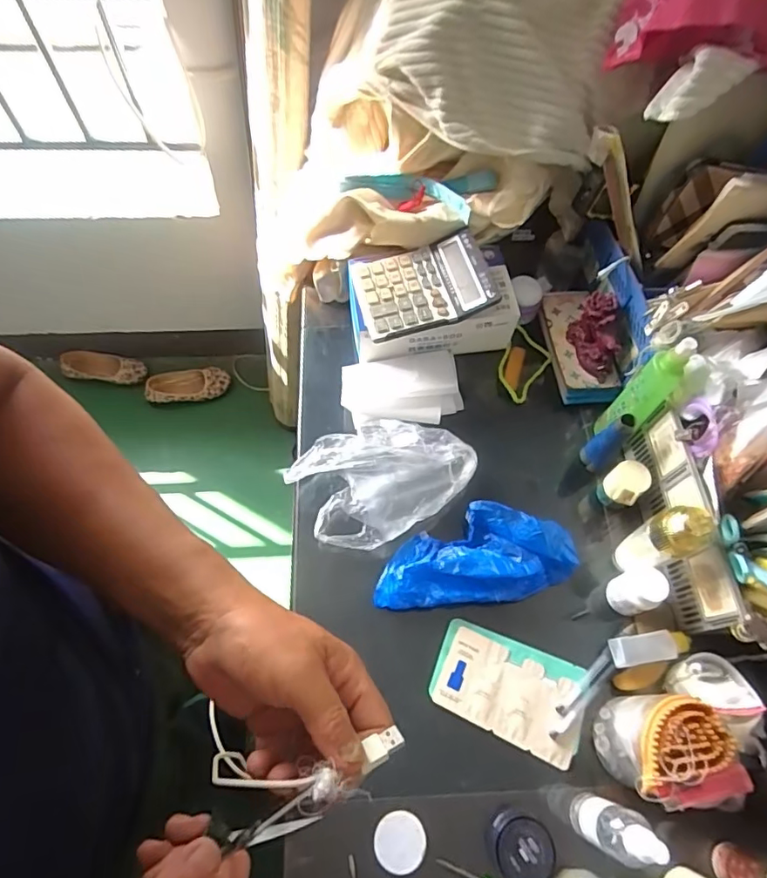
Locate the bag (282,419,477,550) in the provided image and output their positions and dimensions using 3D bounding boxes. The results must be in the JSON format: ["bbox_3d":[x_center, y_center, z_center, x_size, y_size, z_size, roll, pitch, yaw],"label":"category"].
[{"bbox_3d":[0.001,0.044,0.641,0.217,0.077,0.130,-21,66,-12],"label":"bag"}]

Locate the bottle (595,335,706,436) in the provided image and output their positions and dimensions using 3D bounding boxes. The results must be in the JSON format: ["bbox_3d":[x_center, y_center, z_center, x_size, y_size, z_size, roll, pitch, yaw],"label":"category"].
[{"bbox_3d":[0.299,-0.048,0.610,0.052,0.171,0.047,-41,71,-20],"label":"bottle"}]

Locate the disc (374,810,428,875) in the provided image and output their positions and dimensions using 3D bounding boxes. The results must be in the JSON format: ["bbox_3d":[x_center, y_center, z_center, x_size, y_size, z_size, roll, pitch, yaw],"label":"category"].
[{"bbox_3d":[0.016,0.392,0.510,0.049,0.004,0.047,1,63,-2],"label":"disc"}]

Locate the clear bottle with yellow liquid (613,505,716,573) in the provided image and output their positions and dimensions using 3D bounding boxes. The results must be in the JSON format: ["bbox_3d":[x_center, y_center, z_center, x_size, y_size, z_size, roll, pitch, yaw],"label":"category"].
[{"bbox_3d":[0.299,0.111,0.562,0.052,0.137,0.059,-21,66,-12],"label":"clear bottle with yellow liquid"}]

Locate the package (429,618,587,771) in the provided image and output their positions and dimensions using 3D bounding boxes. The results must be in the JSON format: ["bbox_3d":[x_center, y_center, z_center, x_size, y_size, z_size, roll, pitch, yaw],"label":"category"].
[{"bbox_3d":[0.137,0.272,0.574,0.161,0.009,0.098,21,64,8],"label":"package"}]

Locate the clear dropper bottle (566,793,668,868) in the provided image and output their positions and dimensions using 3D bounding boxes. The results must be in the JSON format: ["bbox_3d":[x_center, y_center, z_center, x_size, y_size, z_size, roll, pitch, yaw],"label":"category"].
[{"bbox_3d":[0.203,0.342,0.459,0.037,0.138,0.038,1,63,-2],"label":"clear dropper bottle"}]

